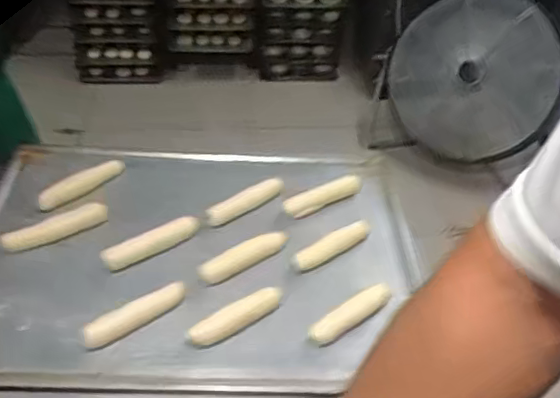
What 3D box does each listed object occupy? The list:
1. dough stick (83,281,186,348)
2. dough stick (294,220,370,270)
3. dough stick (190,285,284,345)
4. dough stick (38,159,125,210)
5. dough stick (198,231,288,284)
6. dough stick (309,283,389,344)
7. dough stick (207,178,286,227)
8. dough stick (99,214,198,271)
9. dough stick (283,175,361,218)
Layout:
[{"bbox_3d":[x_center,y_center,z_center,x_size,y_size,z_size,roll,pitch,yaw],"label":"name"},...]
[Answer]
[{"bbox_3d":[-0.129,0.105,0.548,0.098,0.027,0.018,-28,51,-31],"label":"dough stick"},{"bbox_3d":[0.057,0.046,0.632,0.096,0.016,0.021,-22,48,-27],"label":"dough stick"},{"bbox_3d":[-0.040,0.108,0.562,0.098,0.019,0.021,-24,48,-28],"label":"dough stick"},{"bbox_3d":[-0.221,-0.017,0.683,0.101,0.022,0.027,-29,52,-32],"label":"dough stick"},{"bbox_3d":[-0.036,0.057,0.614,0.101,0.017,0.021,-24,49,-29],"label":"dough stick"},{"bbox_3d":[0.066,0.108,0.566,0.093,0.017,0.022,-26,49,-30],"label":"dough stick"},{"bbox_3d":[-0.037,0.002,0.686,0.104,0.020,0.021,-25,49,-29],"label":"dough stick"},{"bbox_3d":[-0.126,0.045,0.600,0.097,0.027,0.019,-21,47,-26],"label":"dough stick"},{"bbox_3d":[0.052,-0.007,0.701,0.103,0.018,0.023,-21,47,-26],"label":"dough stick"}]

